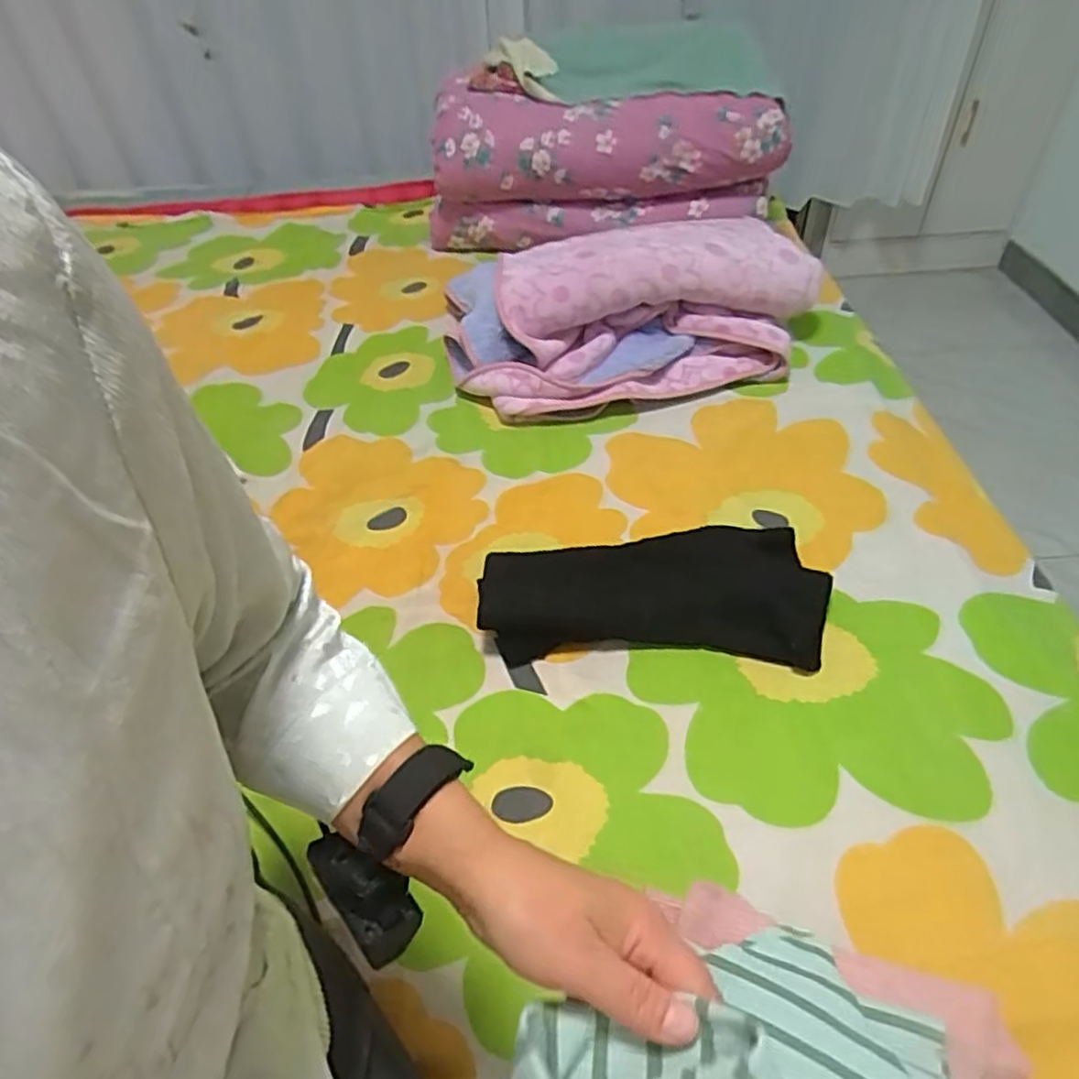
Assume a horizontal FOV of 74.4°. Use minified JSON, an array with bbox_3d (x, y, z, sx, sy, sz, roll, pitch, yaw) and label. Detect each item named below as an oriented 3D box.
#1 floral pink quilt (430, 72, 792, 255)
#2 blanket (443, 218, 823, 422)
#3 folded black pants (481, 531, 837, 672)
[{"bbox_3d":[0.097,-0.645,1.272,0.616,0.266,0.206,14,48,18],"label":"floral pink quilt"},{"bbox_3d":[0.128,-0.355,1.076,0.538,0.162,0.340,-6,45,-1],"label":"blanket"},{"bbox_3d":[0.116,0.060,0.757,0.352,0.025,0.171,-3,45,1],"label":"folded black pants"}]

